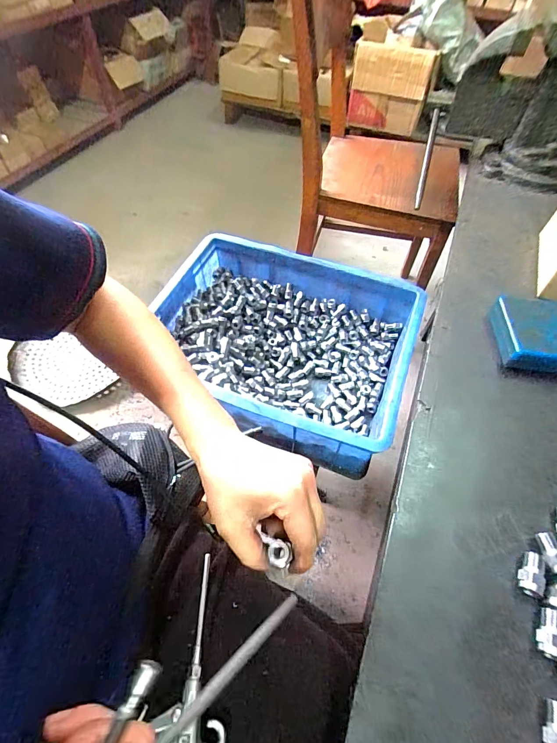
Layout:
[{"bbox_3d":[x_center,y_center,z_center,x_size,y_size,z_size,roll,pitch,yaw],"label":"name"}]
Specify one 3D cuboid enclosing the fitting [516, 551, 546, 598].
[{"bbox_3d":[0.194,0.156,0.273,0.017,0.015,0.028,21,57,11],"label":"fitting"}]

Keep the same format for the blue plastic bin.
[{"bbox_3d":[0.003,-0.043,0.582,0.383,0.133,0.300,20,57,10],"label":"blue plastic bin"}]

